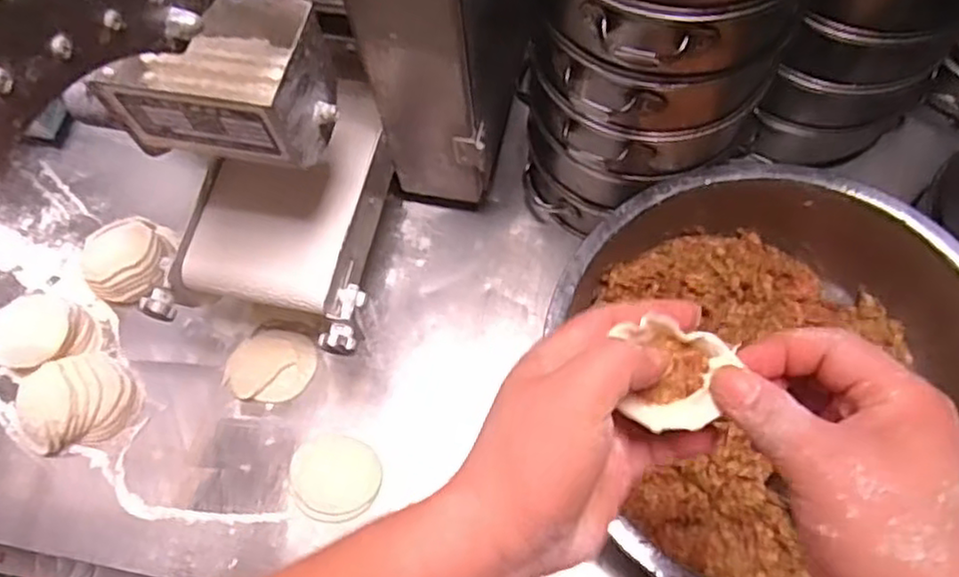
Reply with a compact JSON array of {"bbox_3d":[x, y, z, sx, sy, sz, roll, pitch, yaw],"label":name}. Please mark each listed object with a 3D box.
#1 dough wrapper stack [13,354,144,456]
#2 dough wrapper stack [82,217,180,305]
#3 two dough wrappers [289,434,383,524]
[{"bbox_3d":[-0.363,0.099,0.639,0.093,0.042,0.078,-15,67,-3],"label":"dough wrapper stack"},{"bbox_3d":[-0.343,-0.032,0.697,0.083,0.053,0.089,-22,68,-6],"label":"dough wrapper stack"},{"bbox_3d":[-0.129,0.165,0.622,0.075,0.004,0.072,-1,67,3],"label":"two dough wrappers"}]

